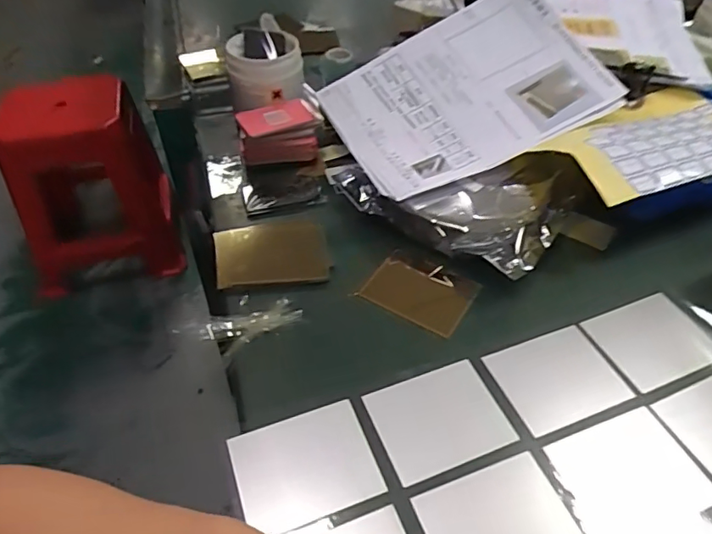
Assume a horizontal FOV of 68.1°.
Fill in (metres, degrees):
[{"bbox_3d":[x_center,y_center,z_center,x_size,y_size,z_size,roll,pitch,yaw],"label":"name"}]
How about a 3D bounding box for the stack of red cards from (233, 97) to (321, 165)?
[{"bbox_3d":[-0.096,-0.165,0.654,0.095,0.059,0.063,-12,47,-11],"label":"stack of red cards"}]

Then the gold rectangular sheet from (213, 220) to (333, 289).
[{"bbox_3d":[-0.088,-0.016,0.552,0.115,0.008,0.094,-5,46,-6],"label":"gold rectangular sheet"}]

